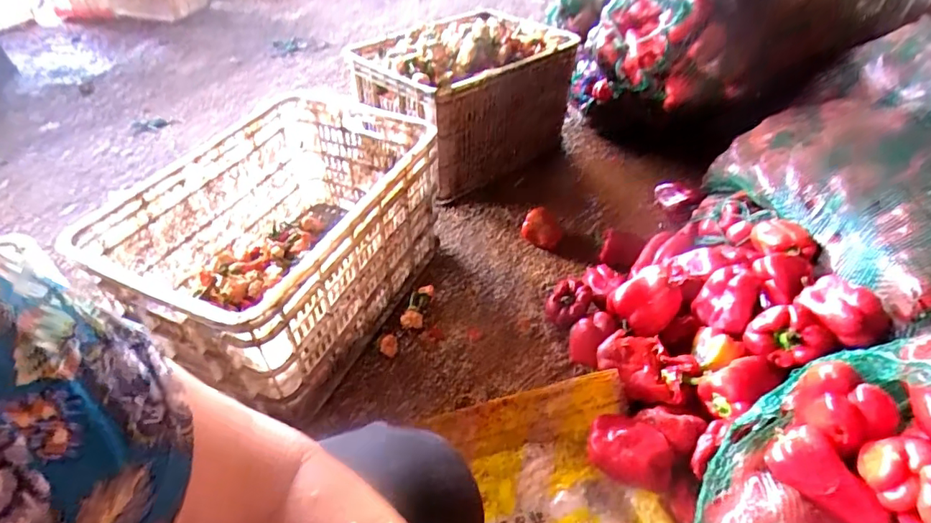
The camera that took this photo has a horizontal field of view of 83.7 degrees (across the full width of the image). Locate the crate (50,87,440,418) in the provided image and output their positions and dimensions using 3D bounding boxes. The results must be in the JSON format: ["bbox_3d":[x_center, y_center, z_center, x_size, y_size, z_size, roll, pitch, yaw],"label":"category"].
[{"bbox_3d":[-0.310,-0.040,0.926,0.385,0.299,0.534,14,43,14],"label":"crate"}]

